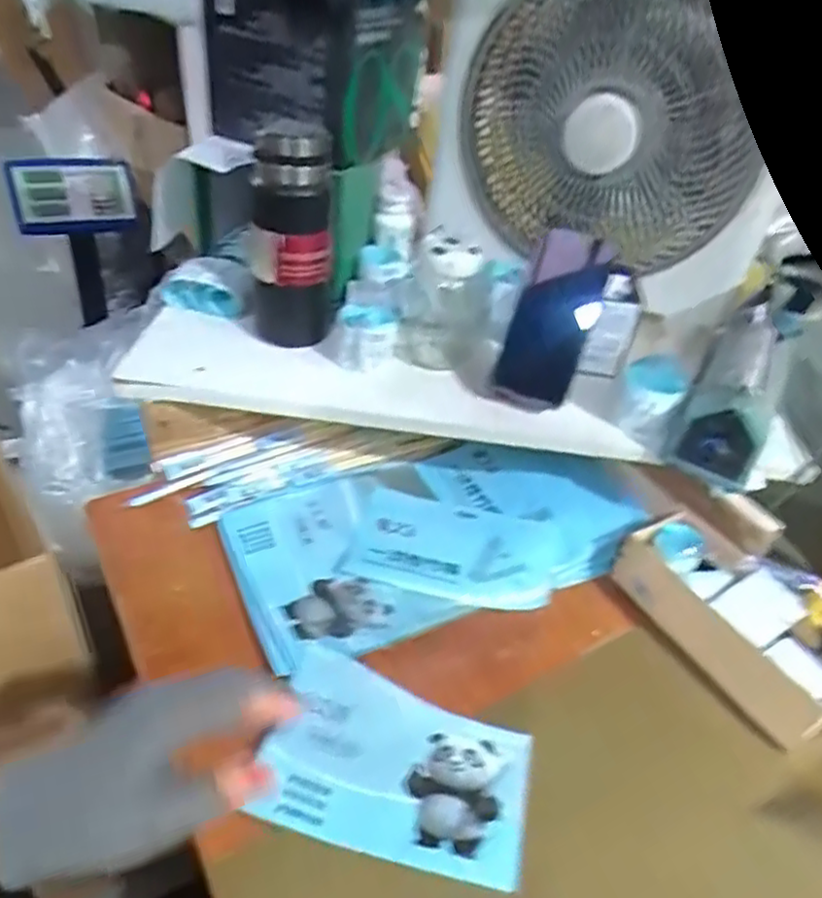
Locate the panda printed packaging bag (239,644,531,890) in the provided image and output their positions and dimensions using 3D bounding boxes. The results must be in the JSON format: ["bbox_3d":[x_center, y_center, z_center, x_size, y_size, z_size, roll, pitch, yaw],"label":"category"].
[{"bbox_3d":[-0.009,0.238,0.509,0.191,0.016,0.127,16,42,6],"label":"panda printed packaging bag"}]

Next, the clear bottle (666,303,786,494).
[{"bbox_3d":[0.339,-0.074,0.695,0.086,0.101,0.256,25,41,19],"label":"clear bottle"}]

